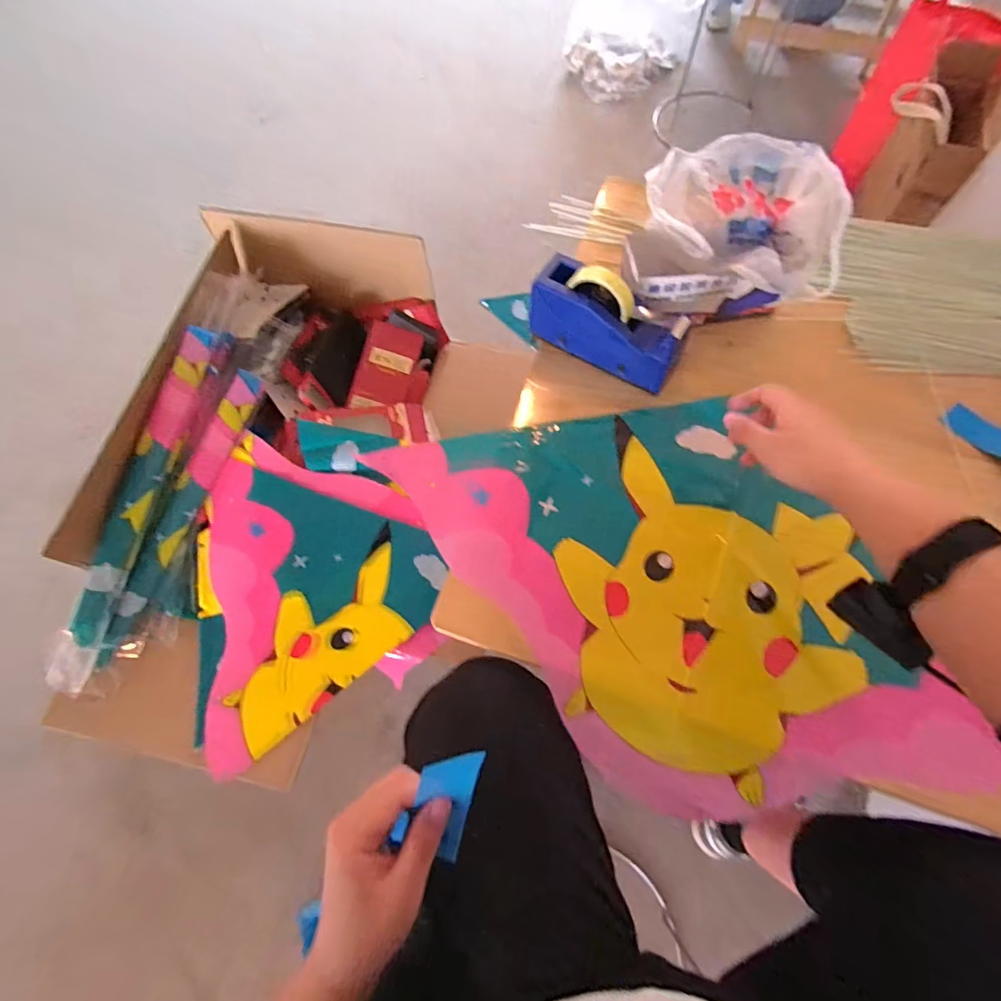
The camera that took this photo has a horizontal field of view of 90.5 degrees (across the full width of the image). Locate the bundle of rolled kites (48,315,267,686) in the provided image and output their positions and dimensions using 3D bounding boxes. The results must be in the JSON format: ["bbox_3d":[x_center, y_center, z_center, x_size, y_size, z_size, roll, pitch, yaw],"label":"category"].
[{"bbox_3d":[-0.548,0.012,0.807,0.119,0.085,0.612,18,83,10],"label":"bundle of rolled kites"}]

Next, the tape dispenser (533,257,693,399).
[{"bbox_3d":[0.140,-0.232,0.650,0.204,0.113,0.072,31,72,14],"label":"tape dispenser"}]

